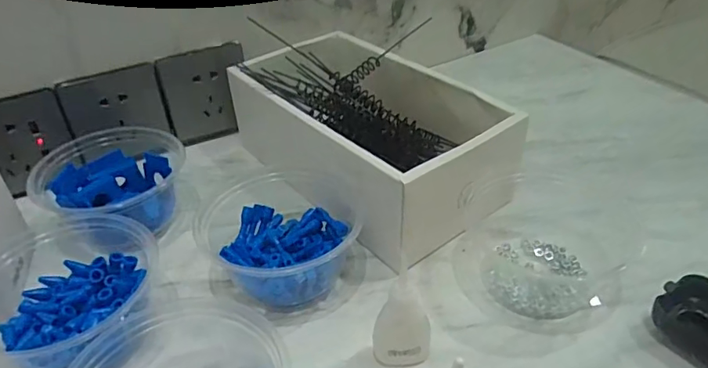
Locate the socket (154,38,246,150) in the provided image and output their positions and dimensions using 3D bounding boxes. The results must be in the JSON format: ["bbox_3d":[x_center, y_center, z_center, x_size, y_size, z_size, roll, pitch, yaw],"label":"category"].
[{"bbox_3d":[-0.149,-0.086,0.523,0.073,0.092,0.008,-19,34,-19],"label":"socket"}]

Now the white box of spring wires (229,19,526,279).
[{"bbox_3d":[0.011,-0.046,0.475,0.143,0.089,0.241,-26,43,-27],"label":"white box of spring wires"}]

